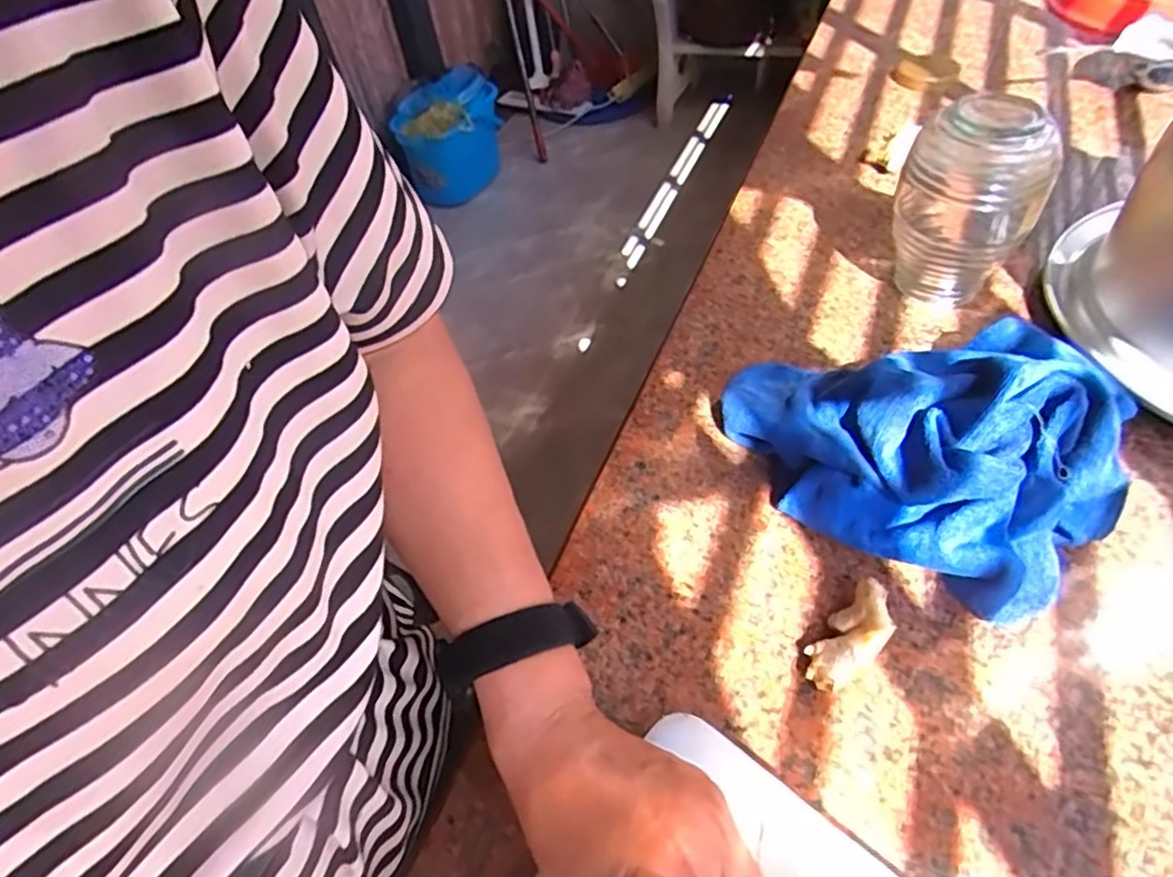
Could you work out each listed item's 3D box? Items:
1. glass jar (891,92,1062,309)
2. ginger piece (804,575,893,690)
[{"bbox_3d":[0.301,-0.188,0.542,0.096,0.138,0.096,17,54,19],"label":"glass jar"},{"bbox_3d":[0.147,0.111,0.377,0.029,0.023,0.065,35,62,29],"label":"ginger piece"}]

